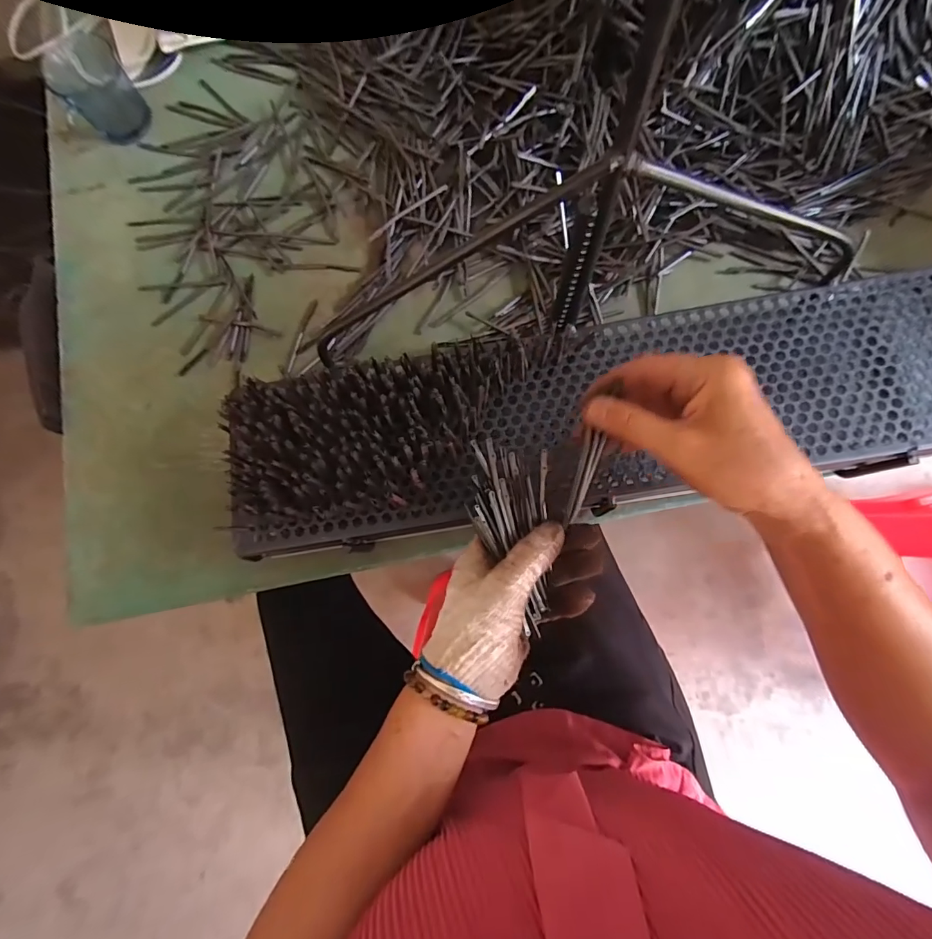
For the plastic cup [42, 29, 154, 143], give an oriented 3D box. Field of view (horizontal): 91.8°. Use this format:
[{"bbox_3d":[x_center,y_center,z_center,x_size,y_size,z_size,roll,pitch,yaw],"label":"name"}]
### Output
[{"bbox_3d":[-0.405,-0.415,0.498,0.066,0.060,0.072,-1,81,4],"label":"plastic cup"}]

